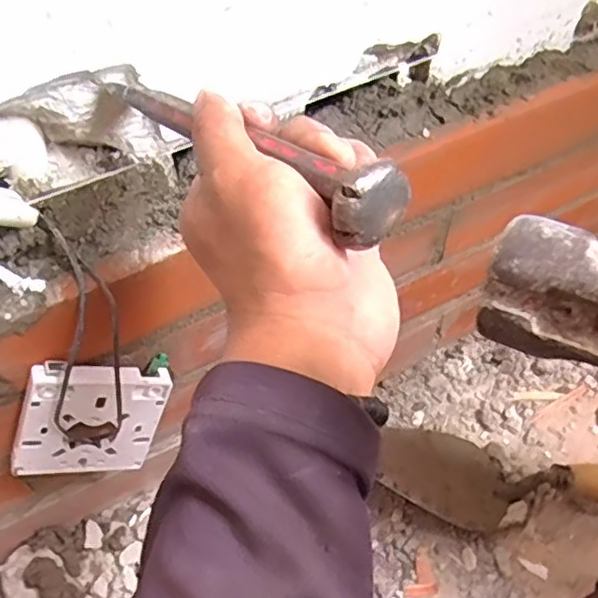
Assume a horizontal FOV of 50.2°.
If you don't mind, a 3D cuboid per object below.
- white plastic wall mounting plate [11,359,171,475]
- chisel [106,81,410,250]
[{"bbox_3d":[-0.136,0.082,0.419,0.086,0.091,0.016,8,32,-30],"label":"white plastic wall mounting plate"},{"bbox_3d":[-0.035,-0.066,0.259,0.023,0.022,0.194,-36,44,-22],"label":"chisel"}]

